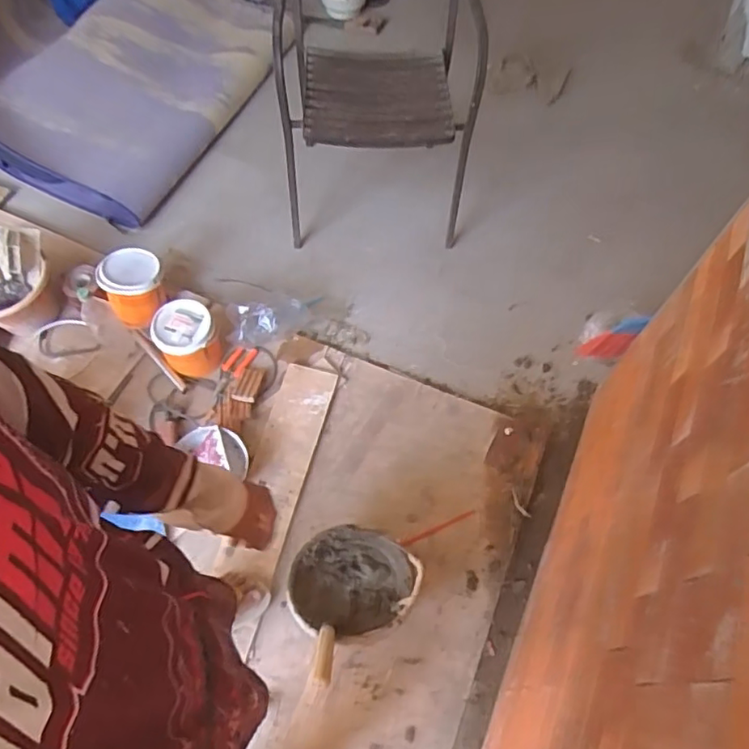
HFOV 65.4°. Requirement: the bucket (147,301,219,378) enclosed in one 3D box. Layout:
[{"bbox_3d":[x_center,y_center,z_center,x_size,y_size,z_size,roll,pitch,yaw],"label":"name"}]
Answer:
[{"bbox_3d":[-0.504,-0.100,1.567,0.151,0.150,0.153,1,61,-2],"label":"bucket"}]

